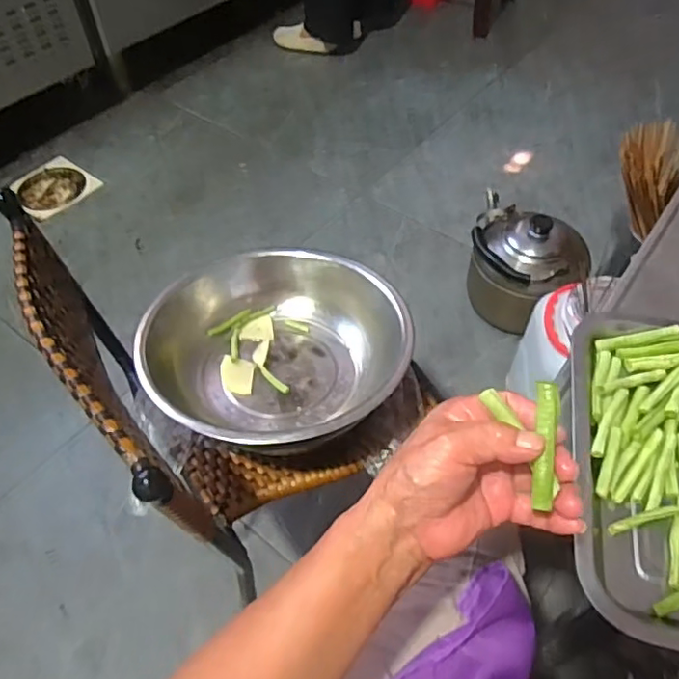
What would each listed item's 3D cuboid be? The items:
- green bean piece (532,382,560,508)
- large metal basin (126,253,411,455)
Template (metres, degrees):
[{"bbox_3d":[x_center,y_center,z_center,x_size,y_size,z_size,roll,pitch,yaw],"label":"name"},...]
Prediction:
[{"bbox_3d":[0.112,0.056,0.313,0.012,0.005,0.065,4,80,5],"label":"green bean piece"},{"bbox_3d":[-0.074,0.017,0.657,0.286,0.101,0.262,0,52,1],"label":"large metal basin"}]

